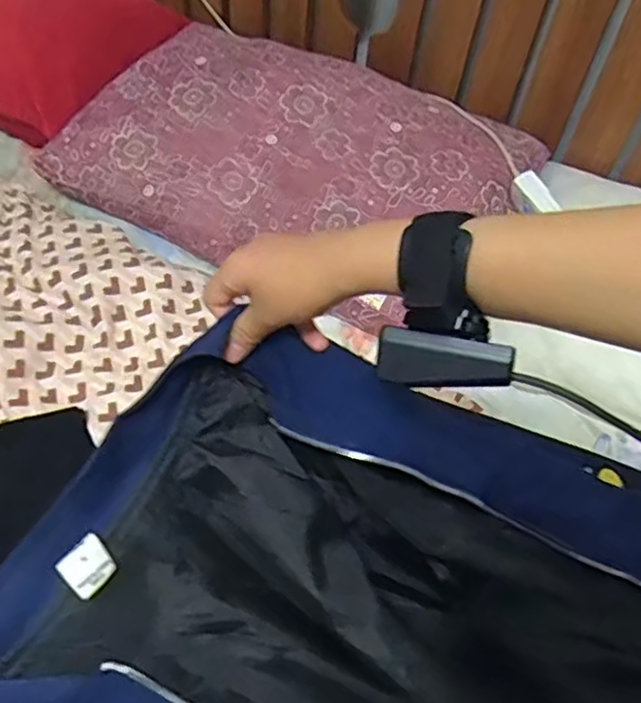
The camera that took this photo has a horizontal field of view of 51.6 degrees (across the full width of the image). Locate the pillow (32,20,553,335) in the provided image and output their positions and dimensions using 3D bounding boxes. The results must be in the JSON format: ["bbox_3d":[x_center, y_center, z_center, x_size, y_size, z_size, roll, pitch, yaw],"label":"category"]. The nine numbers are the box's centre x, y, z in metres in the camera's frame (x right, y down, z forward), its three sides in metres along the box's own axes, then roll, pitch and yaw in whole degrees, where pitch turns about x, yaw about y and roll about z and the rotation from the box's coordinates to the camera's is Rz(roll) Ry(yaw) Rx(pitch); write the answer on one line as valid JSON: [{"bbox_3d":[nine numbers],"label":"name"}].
[{"bbox_3d":[-0.035,-0.276,0.900,0.574,0.099,0.361,25,59,14],"label":"pillow"}]

